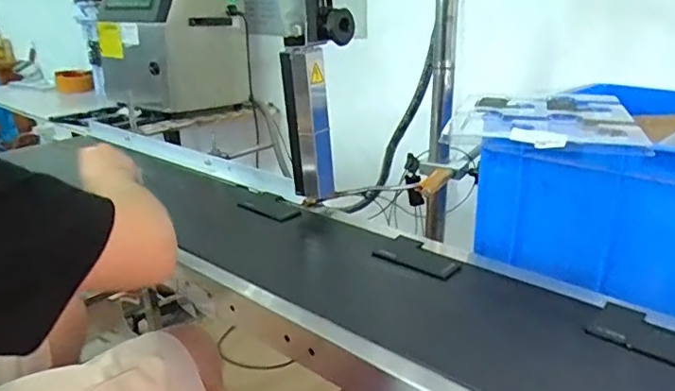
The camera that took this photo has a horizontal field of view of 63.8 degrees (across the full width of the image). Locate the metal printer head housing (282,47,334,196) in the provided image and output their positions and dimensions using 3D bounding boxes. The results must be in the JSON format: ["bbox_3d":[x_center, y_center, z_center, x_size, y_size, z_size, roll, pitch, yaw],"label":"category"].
[{"bbox_3d":[-0.041,-0.100,0.783,0.070,0.212,0.057,-2,20,-3],"label":"metal printer head housing"}]

